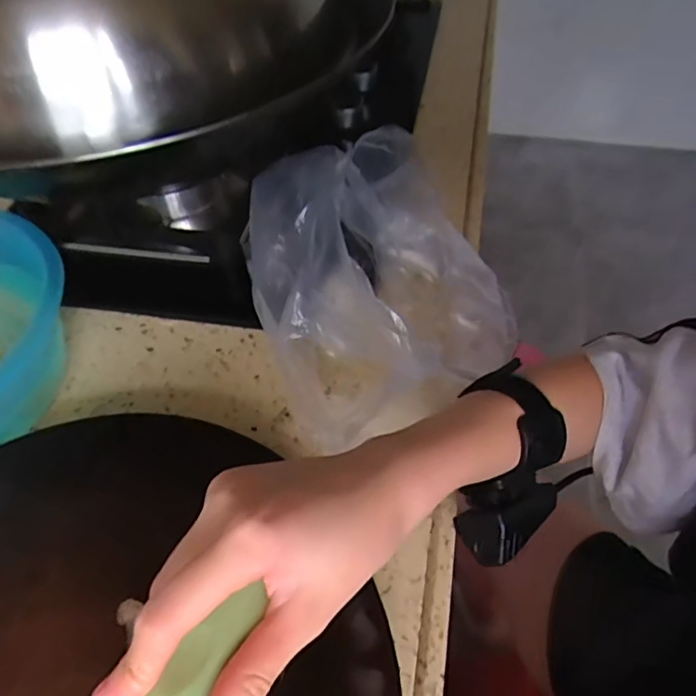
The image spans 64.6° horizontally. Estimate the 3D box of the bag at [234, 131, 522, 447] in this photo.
[{"bbox_3d":[0.027,-0.039,0.377,0.159,0.166,0.208,-14,51,-8],"label":"bag"}]

